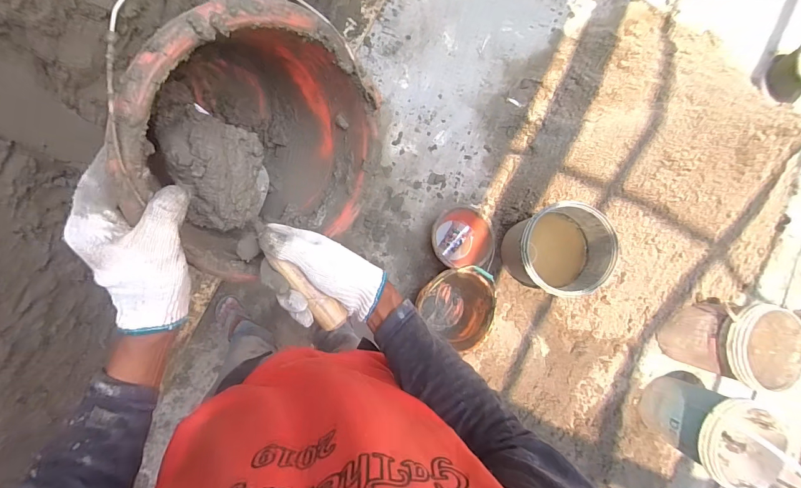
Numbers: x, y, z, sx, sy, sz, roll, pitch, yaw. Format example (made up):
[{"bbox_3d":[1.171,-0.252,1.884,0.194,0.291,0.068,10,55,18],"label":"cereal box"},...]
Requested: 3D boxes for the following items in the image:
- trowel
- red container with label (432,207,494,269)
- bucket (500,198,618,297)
[{"bbox_3d":[-0.158,-0.018,0.430,0.098,0.060,0.275,-34,98,-9],"label":"trowel"},{"bbox_3d":[0.229,-0.024,1.478,0.226,0.166,0.226,2,87,-9],"label":"red container with label"},{"bbox_3d":[0.546,0.025,1.415,0.292,0.404,0.302,0,87,-9],"label":"bucket"}]

